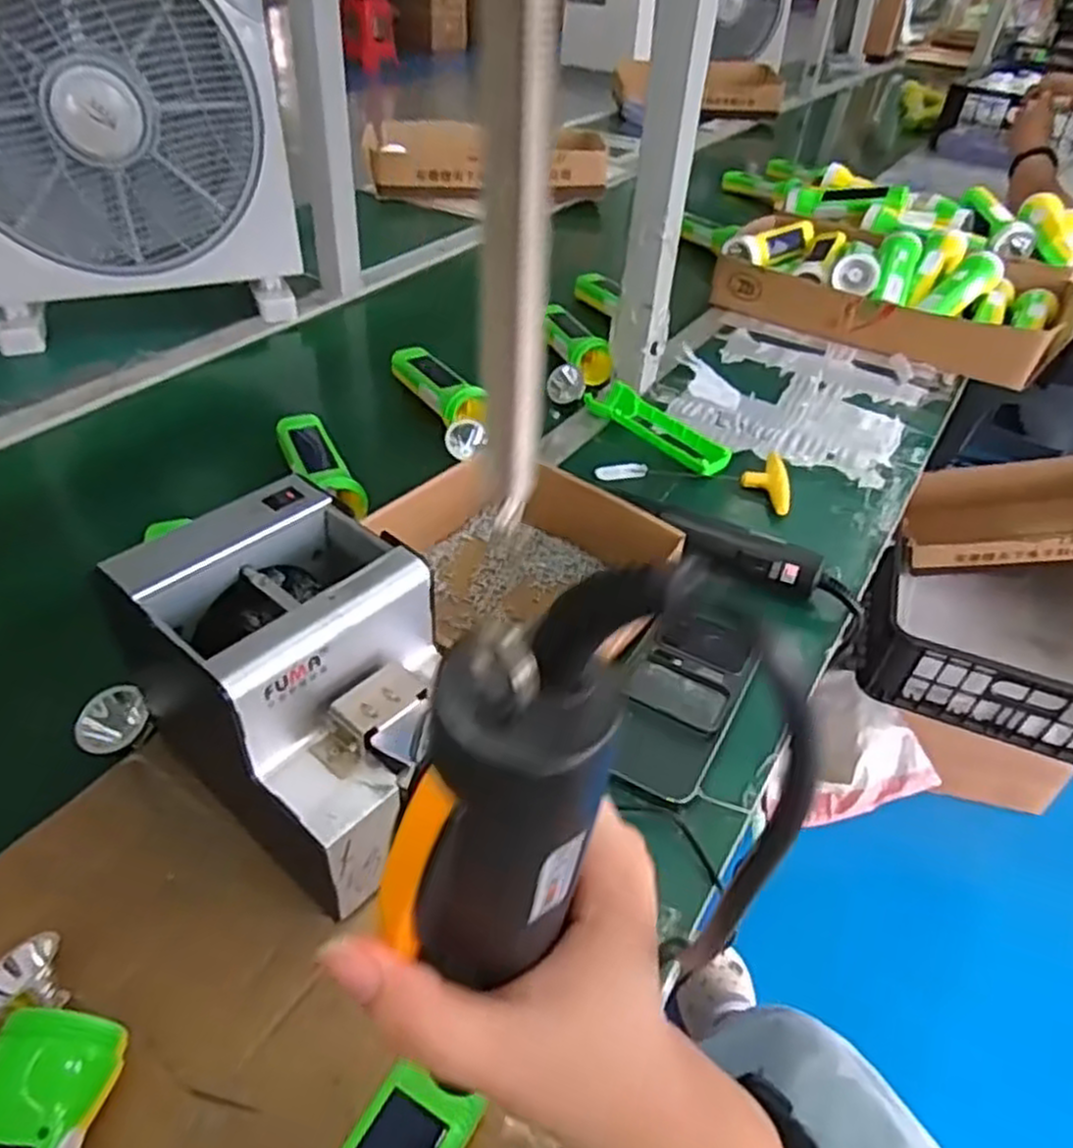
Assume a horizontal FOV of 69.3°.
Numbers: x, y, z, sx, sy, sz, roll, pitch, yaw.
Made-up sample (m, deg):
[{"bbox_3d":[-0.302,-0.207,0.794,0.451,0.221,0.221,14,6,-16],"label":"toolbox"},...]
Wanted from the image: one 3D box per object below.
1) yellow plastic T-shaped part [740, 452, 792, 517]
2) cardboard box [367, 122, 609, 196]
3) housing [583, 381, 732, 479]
[{"bbox_3d":[0.216,-0.087,0.730,0.042,0.015,0.085,7,41,3],"label":"yellow plastic T-shaped part"},{"bbox_3d":[-0.096,-0.780,1.439,0.430,0.080,0.266,-1,41,-7],"label":"cardboard box"},{"bbox_3d":[0.122,-0.149,0.791,0.052,0.021,0.170,-25,49,-30],"label":"housing"}]

